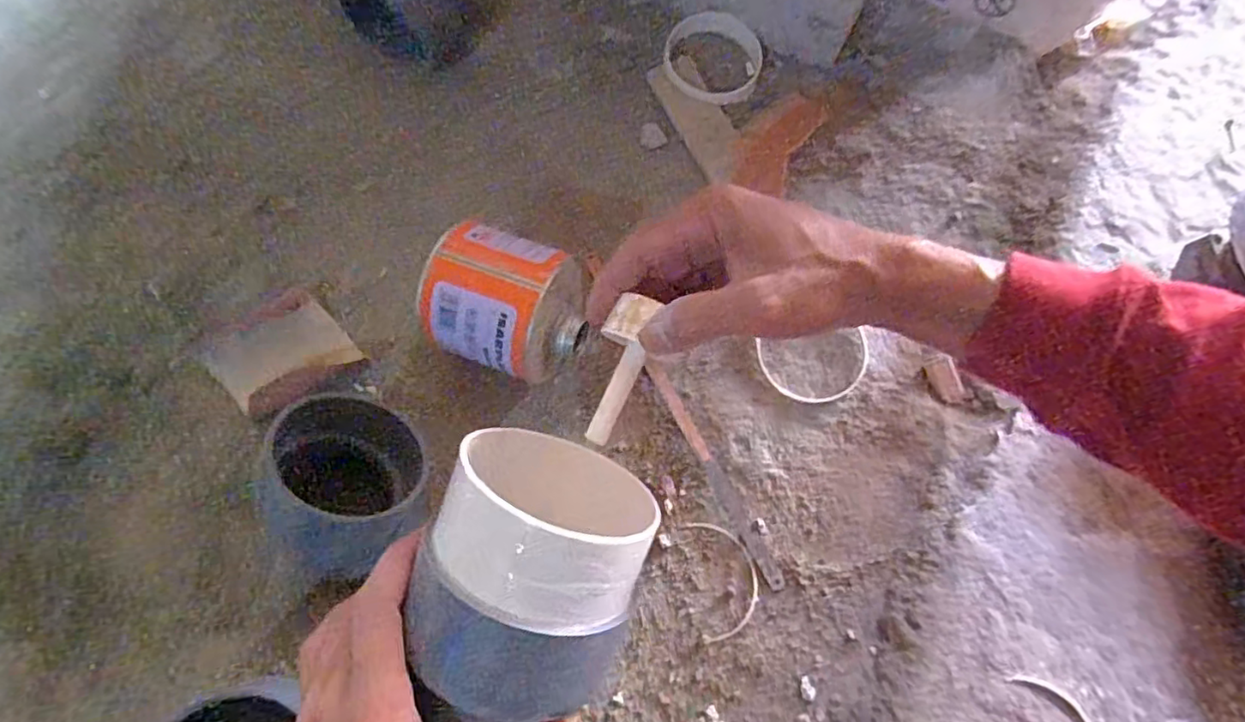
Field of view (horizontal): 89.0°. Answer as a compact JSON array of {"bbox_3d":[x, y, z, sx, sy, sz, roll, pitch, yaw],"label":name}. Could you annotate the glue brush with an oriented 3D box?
[{"bbox_3d":[-0.002,0.004,0.313,0.021,0.017,0.074,17,103,7],"label":"glue brush"}]

